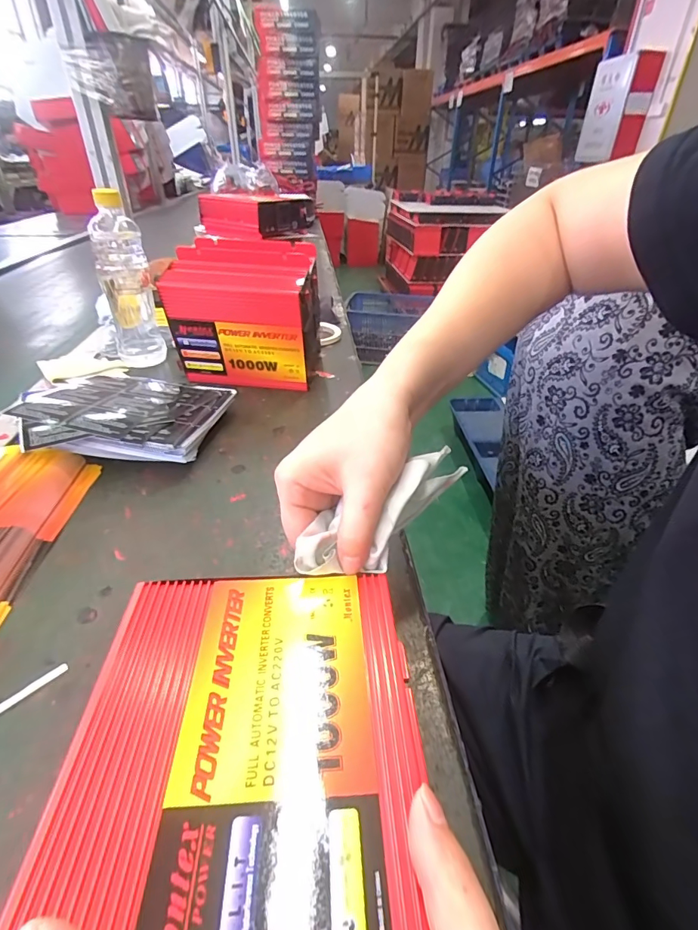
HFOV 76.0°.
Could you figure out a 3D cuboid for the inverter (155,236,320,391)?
[{"bbox_3d":[-0.131,-0.189,0.583,0.172,0.171,0.117,3,34,2],"label":"inverter"}]

